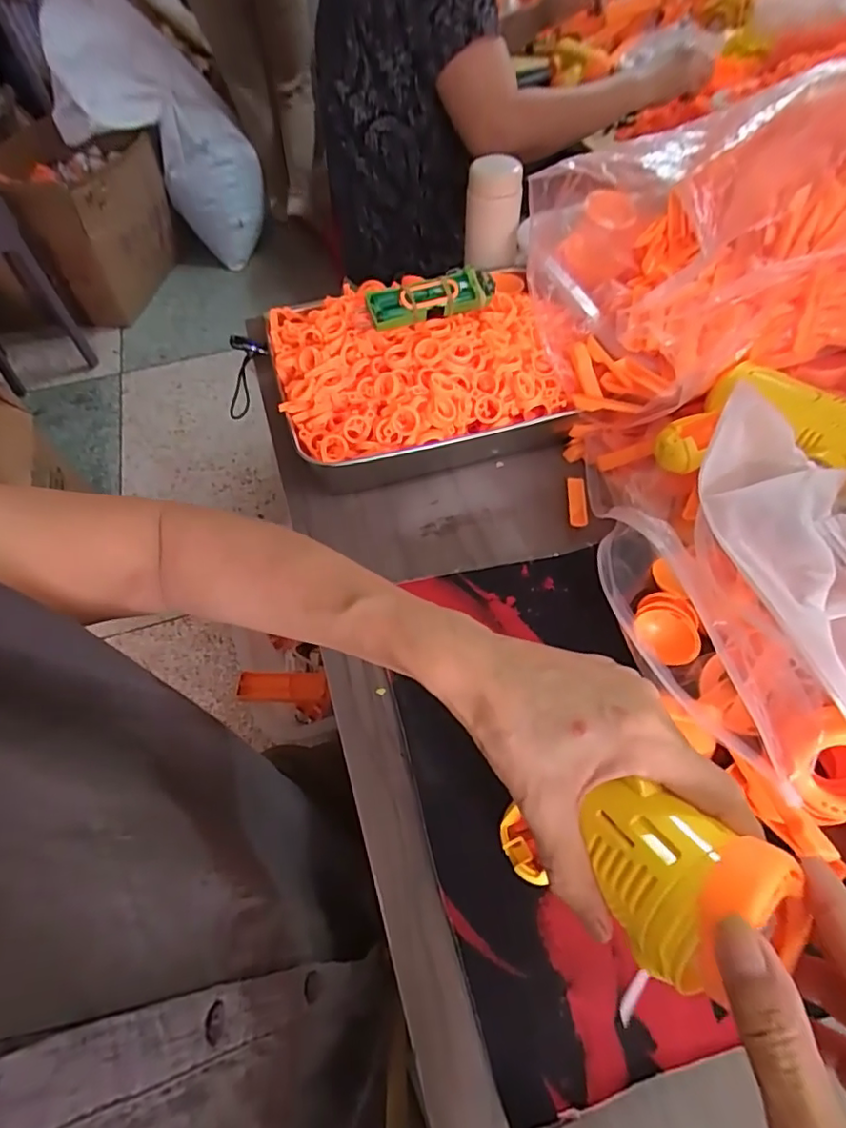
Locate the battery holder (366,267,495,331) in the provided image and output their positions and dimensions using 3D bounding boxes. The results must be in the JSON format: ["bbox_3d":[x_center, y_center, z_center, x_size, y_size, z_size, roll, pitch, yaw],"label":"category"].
[{"bbox_3d":[0.009,-0.237,0.508,0.116,0.034,0.026,-17,56,-9],"label":"battery holder"}]

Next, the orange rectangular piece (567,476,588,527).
[{"bbox_3d":[0.138,-0.055,0.506,0.016,0.007,0.056,3,55,5],"label":"orange rectangular piece"}]

